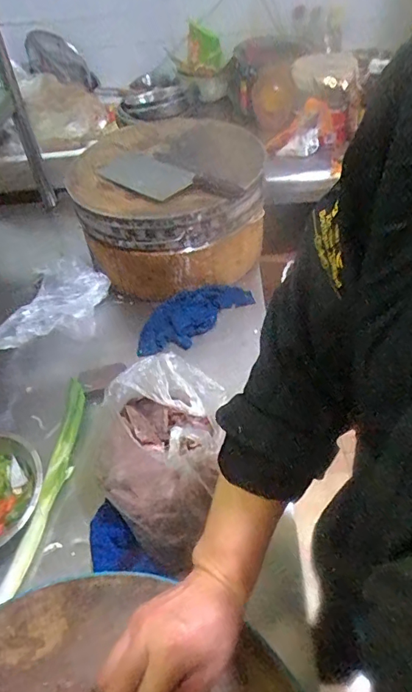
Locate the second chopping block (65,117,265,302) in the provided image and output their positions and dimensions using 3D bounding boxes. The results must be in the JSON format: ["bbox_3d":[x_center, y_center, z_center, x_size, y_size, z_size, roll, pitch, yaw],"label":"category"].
[{"bbox_3d":[-0.078,-0.325,1.039,0.375,0.190,0.436,-11,48,-4],"label":"second chopping block"}]

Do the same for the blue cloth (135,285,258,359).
[{"bbox_3d":[-0.030,-0.066,0.930,0.256,0.026,0.105,-34,76,-25],"label":"blue cloth"}]

